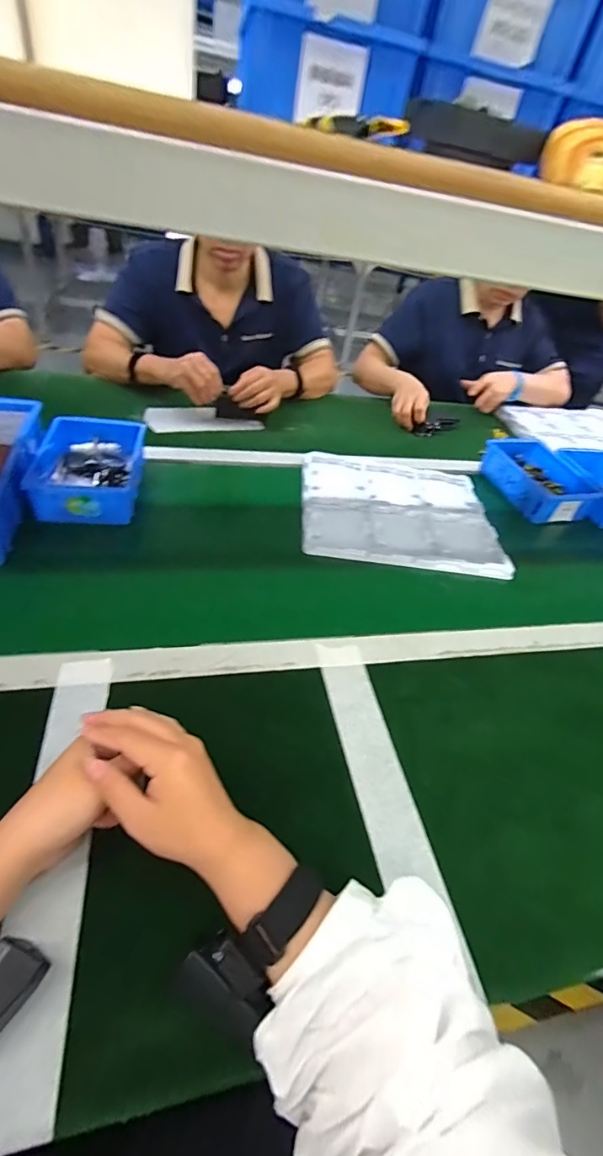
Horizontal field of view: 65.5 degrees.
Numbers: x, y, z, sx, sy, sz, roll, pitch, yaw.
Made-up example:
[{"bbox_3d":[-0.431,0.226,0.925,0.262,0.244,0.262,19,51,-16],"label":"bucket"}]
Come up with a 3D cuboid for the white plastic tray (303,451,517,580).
[{"bbox_3d":[0.166,-0.126,0.798,0.322,0.022,0.301,7,43,-6],"label":"white plastic tray"}]

